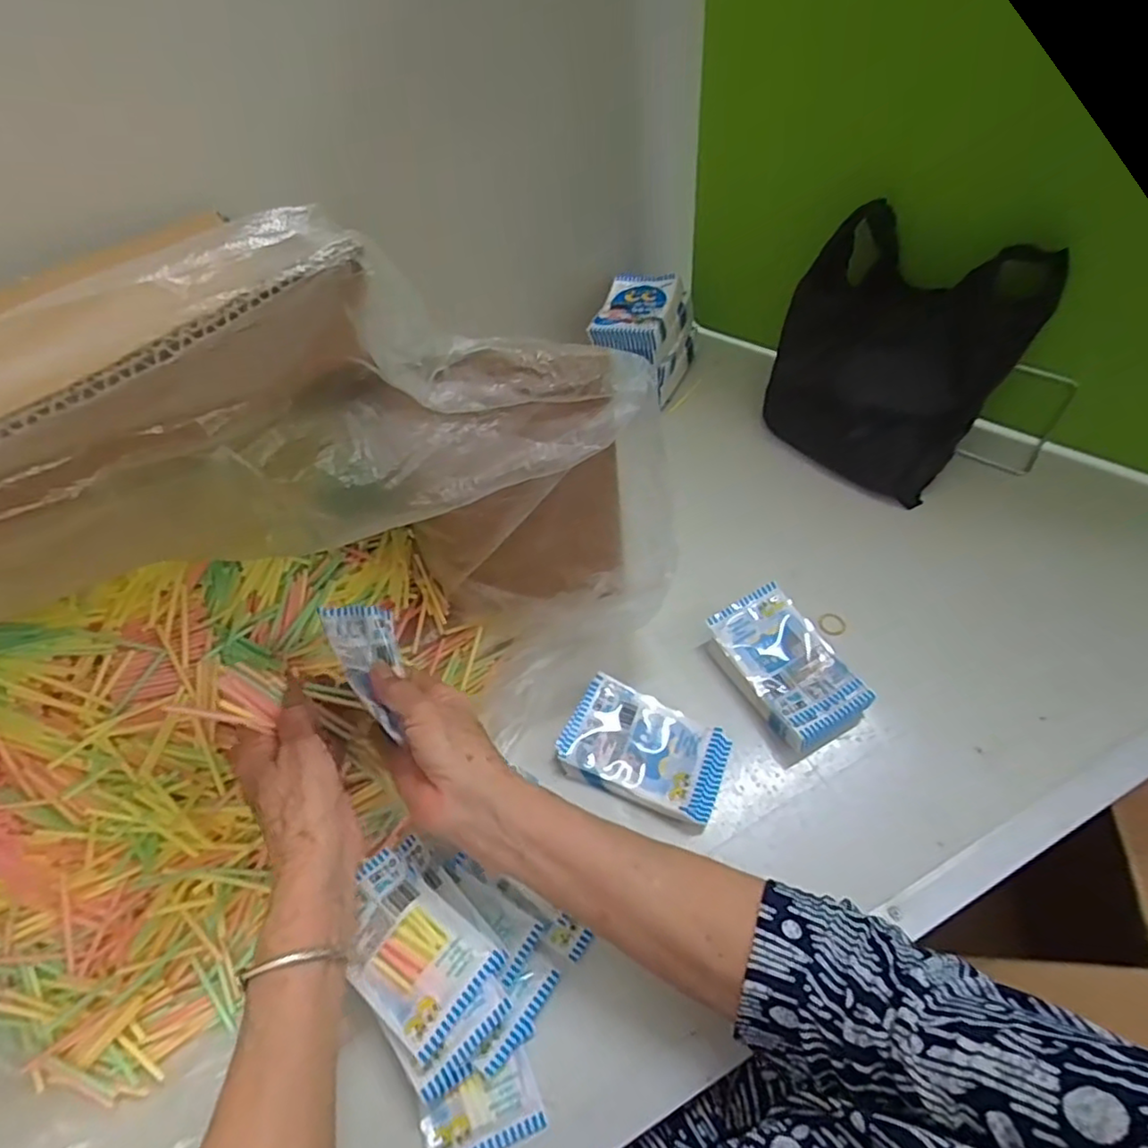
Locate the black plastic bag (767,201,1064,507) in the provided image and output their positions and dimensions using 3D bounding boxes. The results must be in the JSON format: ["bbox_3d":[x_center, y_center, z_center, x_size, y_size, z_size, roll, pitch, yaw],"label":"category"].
[{"bbox_3d":[0.281,-0.195,0.591,0.189,0.220,0.044,32,30,18],"label":"black plastic bag"}]

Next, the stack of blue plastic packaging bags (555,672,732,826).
[{"bbox_3d":[0.052,0.128,0.482,0.115,0.014,0.074,22,60,19],"label":"stack of blue plastic packaging bags"}]

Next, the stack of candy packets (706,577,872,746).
[{"bbox_3d":[0.161,0.072,0.506,0.069,0.033,0.122,-28,58,-14],"label":"stack of candy packets"}]

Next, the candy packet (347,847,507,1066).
[{"bbox_3d":[-0.101,0.221,0.392,0.102,0.010,0.066,33,64,24],"label":"candy packet"}]

